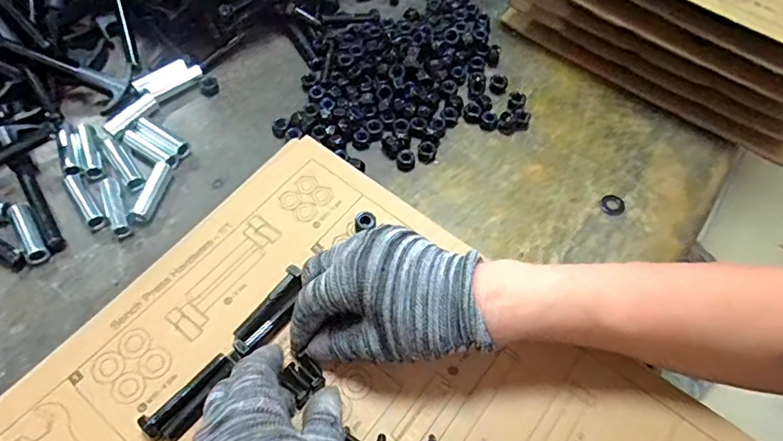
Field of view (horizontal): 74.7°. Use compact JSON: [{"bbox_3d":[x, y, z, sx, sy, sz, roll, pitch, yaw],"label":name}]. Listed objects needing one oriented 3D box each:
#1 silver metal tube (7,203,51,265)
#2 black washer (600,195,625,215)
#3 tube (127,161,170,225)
[{"bbox_3d":[-0.275,0.010,0.391,0.018,0.012,0.057,-29,65,-17],"label":"silver metal tube"},{"bbox_3d":[0.186,-0.013,0.430,0.020,0.004,0.021,20,61,10],"label":"black washer"},{"bbox_3d":[-0.193,-0.022,0.414,0.012,0.012,0.056,14,61,6],"label":"tube"}]

